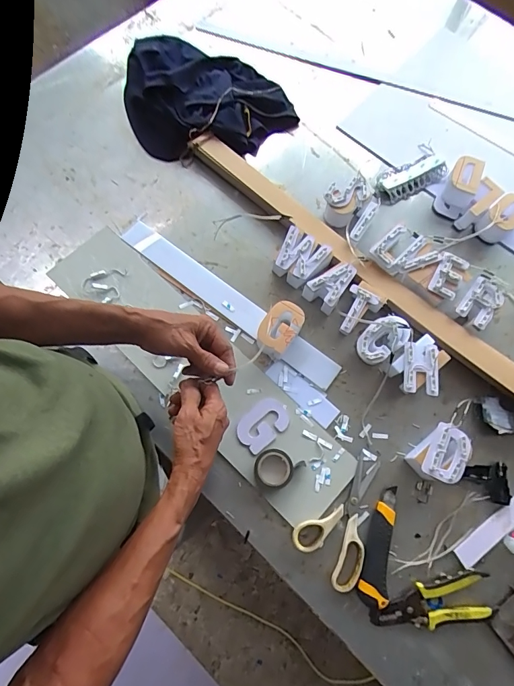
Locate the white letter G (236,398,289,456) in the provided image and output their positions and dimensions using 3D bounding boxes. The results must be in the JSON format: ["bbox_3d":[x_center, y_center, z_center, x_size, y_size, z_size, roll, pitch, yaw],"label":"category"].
[{"bbox_3d":[0.010,0.129,0.628,0.087,0.010,0.058,-39,77,-12],"label":"white letter G"}]

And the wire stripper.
[{"bbox_3d":[0.245,0.368,0.555,0.170,0.021,0.061,-9,73,-4],"label":"wire stripper"}]

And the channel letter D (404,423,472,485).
[{"bbox_3d":[0.280,0.169,0.605,0.069,0.049,0.087,28,75,7],"label":"channel letter D"}]

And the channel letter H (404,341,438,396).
[{"bbox_3d":[0.260,0.040,0.623,0.052,0.015,0.080,6,73,1],"label":"channel letter H"}]

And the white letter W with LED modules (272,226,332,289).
[{"bbox_3d":[0.078,-0.145,0.693,0.084,0.046,0.079,31,75,8],"label":"white letter W with LED modules"}]

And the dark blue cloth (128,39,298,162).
[{"bbox_3d":[-0.092,-0.500,0.788,0.339,0.068,0.264,-3,73,-2],"label":"dark blue cloth"}]

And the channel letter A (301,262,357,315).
[{"bbox_3d":[0.127,-0.102,0.684,0.061,0.051,0.082,38,76,10],"label":"channel letter A"}]

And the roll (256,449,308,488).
[{"bbox_3d":[0.032,0.192,0.595,0.070,0.019,0.054,22,74,6],"label":"roll"}]

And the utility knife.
[{"bbox_3d":[0.180,0.295,0.576,0.039,0.024,0.160,16,73,4],"label":"utility knife"}]

